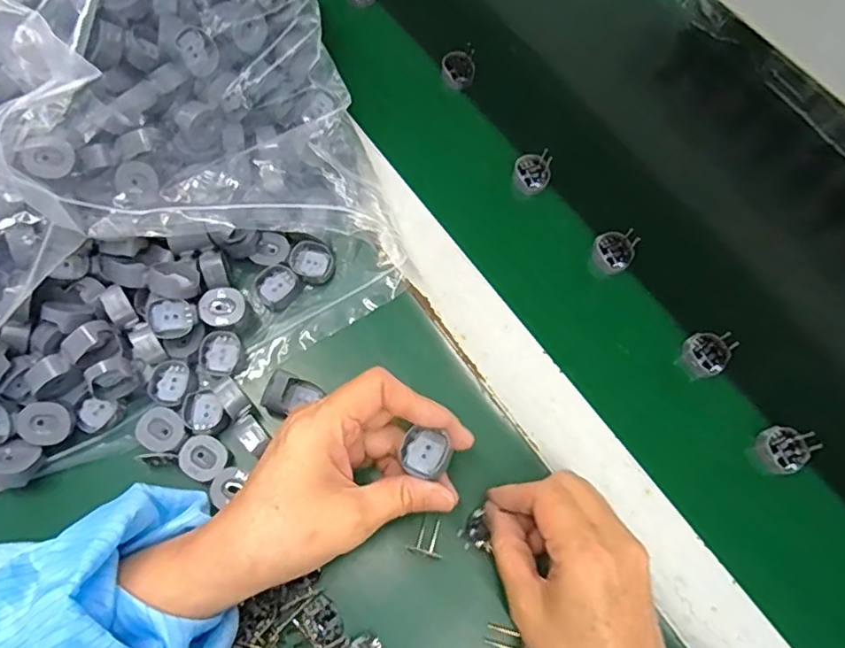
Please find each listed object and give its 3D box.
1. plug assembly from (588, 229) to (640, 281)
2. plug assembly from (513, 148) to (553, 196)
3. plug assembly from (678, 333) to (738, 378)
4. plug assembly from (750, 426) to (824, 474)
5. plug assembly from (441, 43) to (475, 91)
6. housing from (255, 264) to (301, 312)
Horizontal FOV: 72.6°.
[{"bbox_3d":[0.140,-0.052,0.429,0.034,0.026,0.028,-42,76,-16],"label":"plug assembly"},{"bbox_3d":[0.085,-0.116,0.446,0.027,0.030,0.028,1,69,-2],"label":"plug assembly"},{"bbox_3d":[0.197,0.020,0.398,0.030,0.036,0.028,1,69,-2],"label":"plug assembly"},{"bbox_3d":[0.235,0.082,0.375,0.029,0.030,0.029,1,69,-2],"label":"plug assembly"},{"bbox_3d":[0.030,-0.213,0.477,0.027,0.025,0.024,7,69,1],"label":"plug assembly"},{"bbox_3d":[-0.099,-0.025,0.392,0.027,0.011,0.029,37,72,11],"label":"housing"}]

